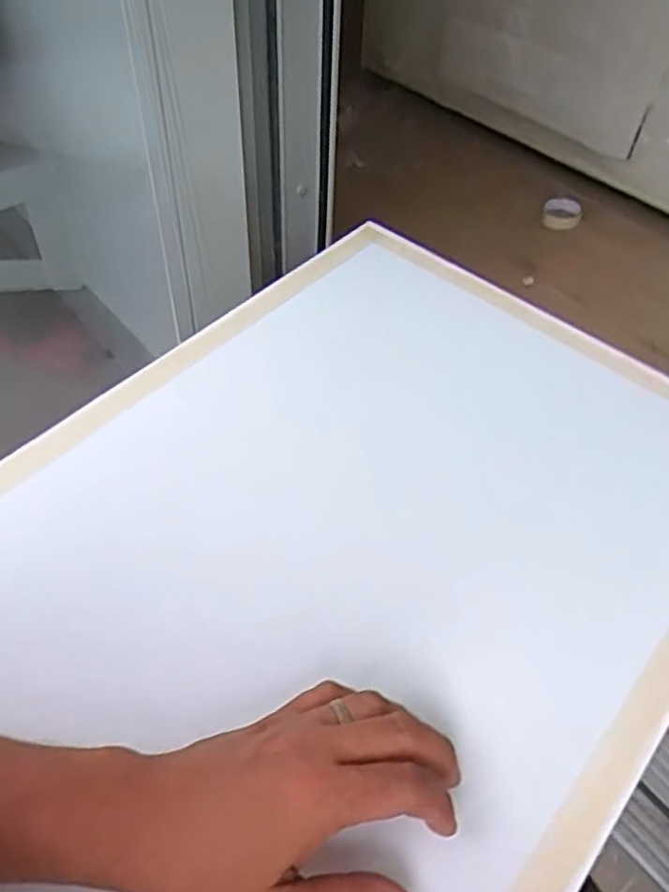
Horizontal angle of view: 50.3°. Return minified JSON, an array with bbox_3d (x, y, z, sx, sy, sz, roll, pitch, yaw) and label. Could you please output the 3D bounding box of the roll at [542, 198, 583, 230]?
[{"bbox_3d":[0.464,-0.473,1.454,0.075,0.030,0.078,1,49,-1],"label":"roll"}]

